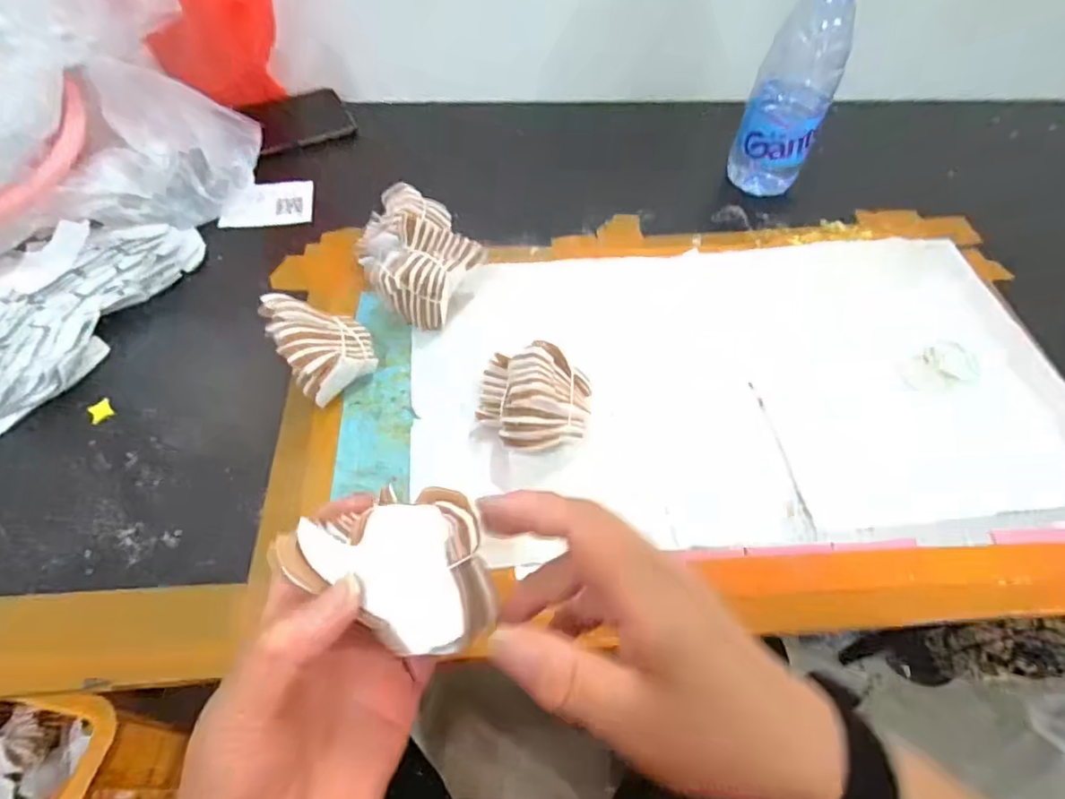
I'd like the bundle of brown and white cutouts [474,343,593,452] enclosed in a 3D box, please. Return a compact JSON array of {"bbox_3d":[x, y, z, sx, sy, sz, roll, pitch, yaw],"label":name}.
[{"bbox_3d":[0.000,0.002,0.404,0.077,0.053,0.073,1,55,-2],"label":"bundle of brown and white cutouts"}]

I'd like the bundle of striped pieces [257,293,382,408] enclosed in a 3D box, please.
[{"bbox_3d":[-0.146,-0.037,0.415,0.059,0.063,0.073,-30,62,-22],"label":"bundle of striped pieces"}]

